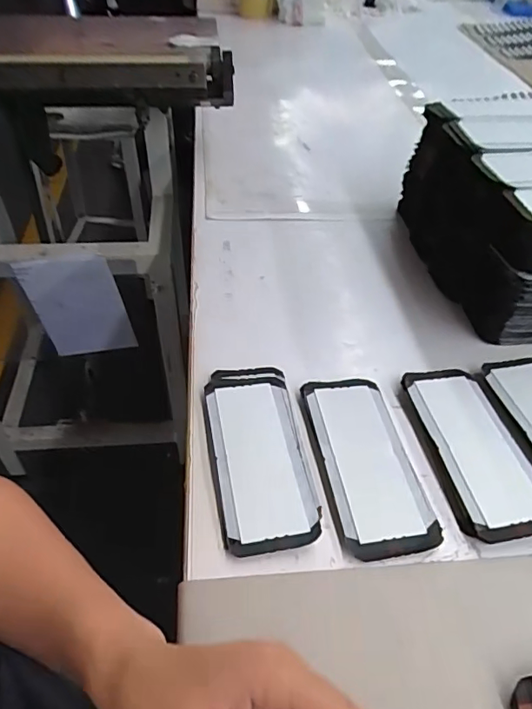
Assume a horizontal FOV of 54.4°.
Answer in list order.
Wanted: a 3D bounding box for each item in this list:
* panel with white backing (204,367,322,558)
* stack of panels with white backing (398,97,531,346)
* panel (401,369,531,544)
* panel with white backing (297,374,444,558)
[{"bbox_3d":[-0.007,0.080,0.436,0.075,0.010,0.173,-6,47,-9],"label":"panel with white backing"},{"bbox_3d":[0.282,-0.167,0.590,0.176,0.141,0.292,-7,47,-10],"label":"stack of panels with white backing"},{"bbox_3d":[0.179,0.078,0.448,0.076,0.011,0.166,-5,47,-8],"label":"panel"},{"bbox_3d":[0.084,0.084,0.434,0.073,0.016,0.167,-6,47,-9],"label":"panel with white backing"}]

